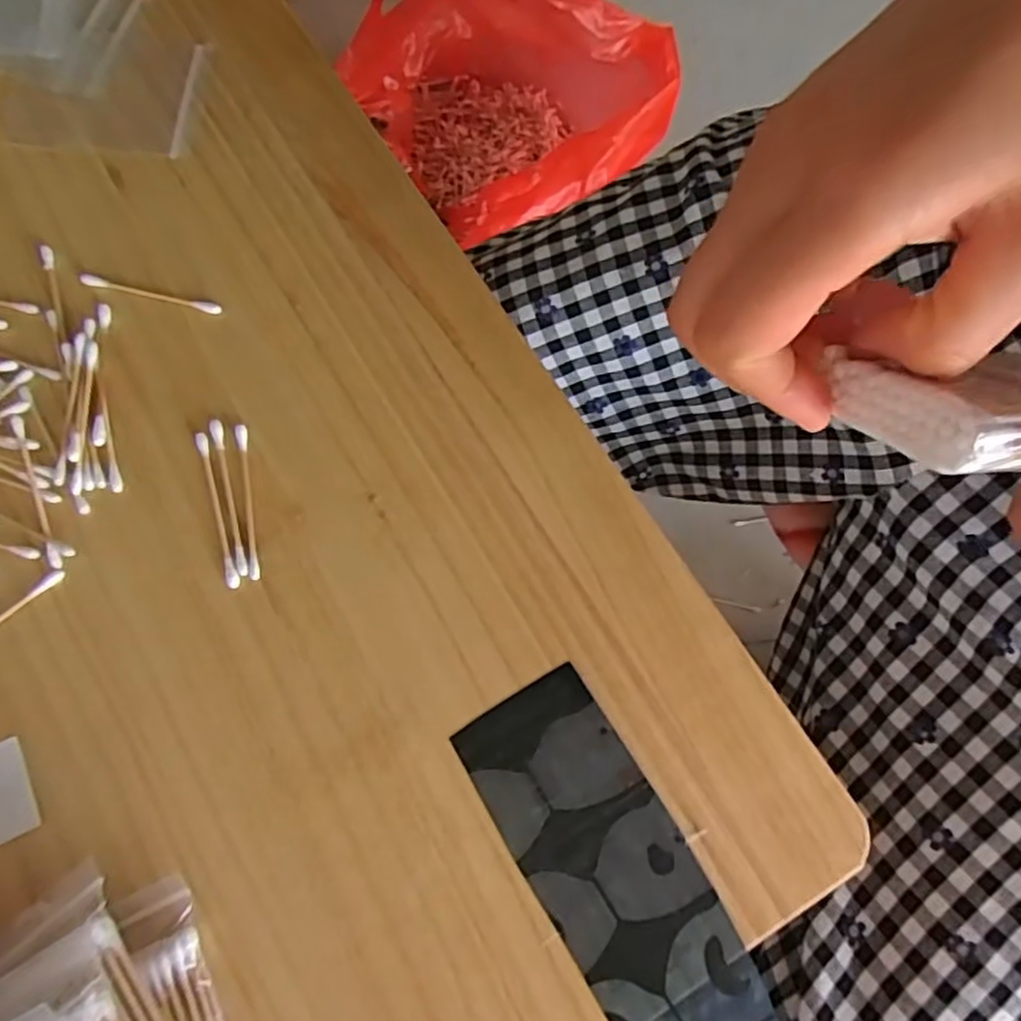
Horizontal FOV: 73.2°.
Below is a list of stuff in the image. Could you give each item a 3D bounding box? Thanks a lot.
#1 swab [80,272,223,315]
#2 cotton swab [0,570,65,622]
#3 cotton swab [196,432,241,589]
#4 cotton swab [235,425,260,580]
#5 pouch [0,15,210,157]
[{"bbox_3d":[-0.174,-0.104,0.332,0.071,0.004,0.007,15,77,4],"label":"swab"},{"bbox_3d":[-0.224,0.049,0.296,0.070,0.004,0.006,-38,79,-8],"label":"cotton swab"},{"bbox_3d":[-0.130,-0.001,0.306,0.006,0.004,0.073,-17,77,-3],"label":"cotton swab"},{"bbox_3d":[-0.117,-0.005,0.306,0.005,0.004,0.070,-10,77,-2],"label":"cotton swab"},{"bbox_3d":[-0.216,-0.225,0.363,0.099,0.004,0.078,7,77,3],"label":"pouch"}]

